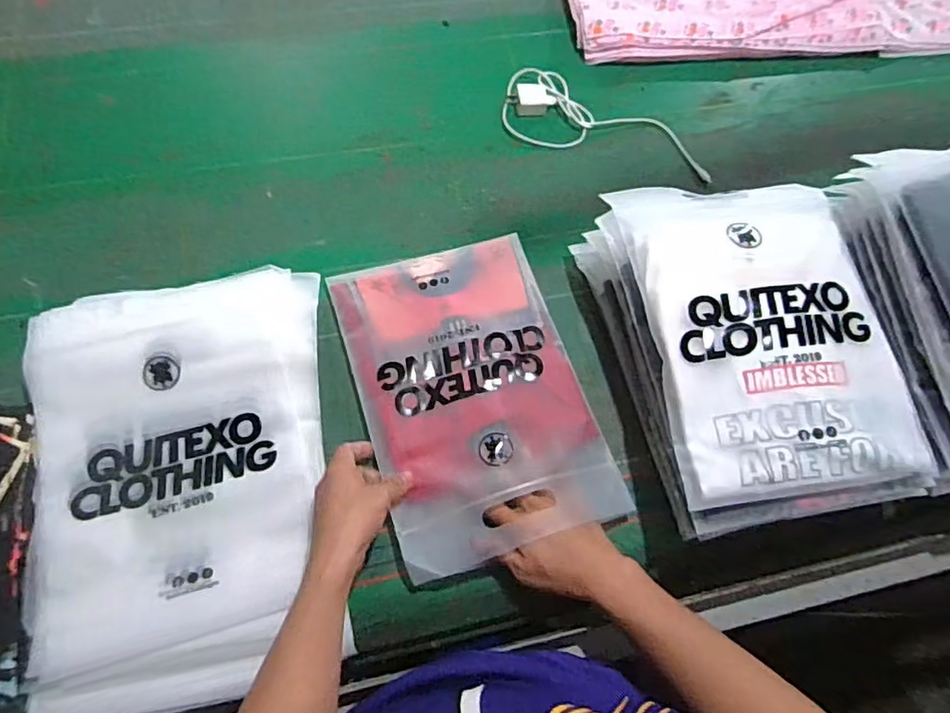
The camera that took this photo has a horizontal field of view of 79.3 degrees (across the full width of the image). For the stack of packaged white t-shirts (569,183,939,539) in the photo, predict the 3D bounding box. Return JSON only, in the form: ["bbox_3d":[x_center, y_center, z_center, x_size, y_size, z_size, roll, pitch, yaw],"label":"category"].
[{"bbox_3d":[0.290,-0.024,0.601,0.260,0.119,0.364,-9,67,-9],"label":"stack of packaged white t-shirts"}]

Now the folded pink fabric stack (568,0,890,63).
[{"bbox_3d":[0.407,-0.575,0.905,0.537,0.044,0.263,-8,64,-7],"label":"folded pink fabric stack"}]

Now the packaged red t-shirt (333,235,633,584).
[{"bbox_3d":[-0.002,0.029,0.639,0.243,0.021,0.357,-15,65,-11],"label":"packaged red t-shirt"}]

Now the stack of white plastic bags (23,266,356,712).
[{"bbox_3d":[-0.289,0.105,0.567,0.290,0.031,0.408,-12,69,-10],"label":"stack of white plastic bags"}]

